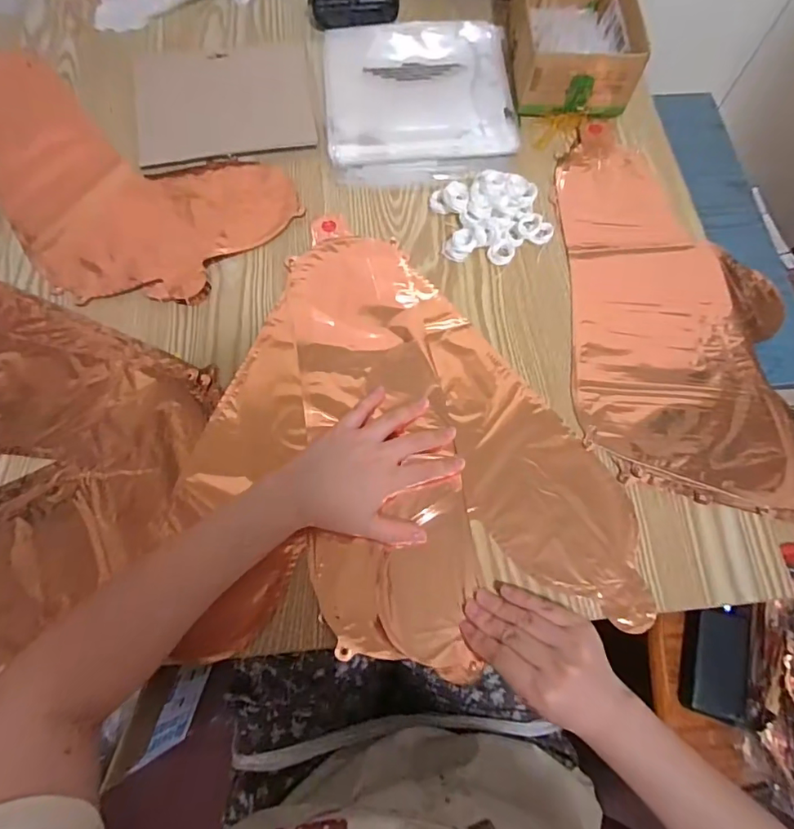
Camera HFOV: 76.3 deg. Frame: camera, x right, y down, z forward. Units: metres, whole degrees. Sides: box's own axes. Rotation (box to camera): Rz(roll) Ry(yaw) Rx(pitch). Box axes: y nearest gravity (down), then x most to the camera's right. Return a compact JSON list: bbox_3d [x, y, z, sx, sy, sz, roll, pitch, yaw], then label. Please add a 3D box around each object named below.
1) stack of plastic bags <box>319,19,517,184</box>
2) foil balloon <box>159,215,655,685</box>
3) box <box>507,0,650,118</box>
[{"bbox_3d":[0.027,-0.370,0.590,0.213,0.018,0.237,-3,69,-2],"label":"stack of plastic bags"},{"bbox_3d":[-0.012,0.005,0.452,0.354,0.014,0.407,-12,70,-5],"label":"foil balloon"},{"bbox_3d":[0.197,-0.439,0.575,0.133,0.060,0.198,-1,69,-1],"label":"box"}]

